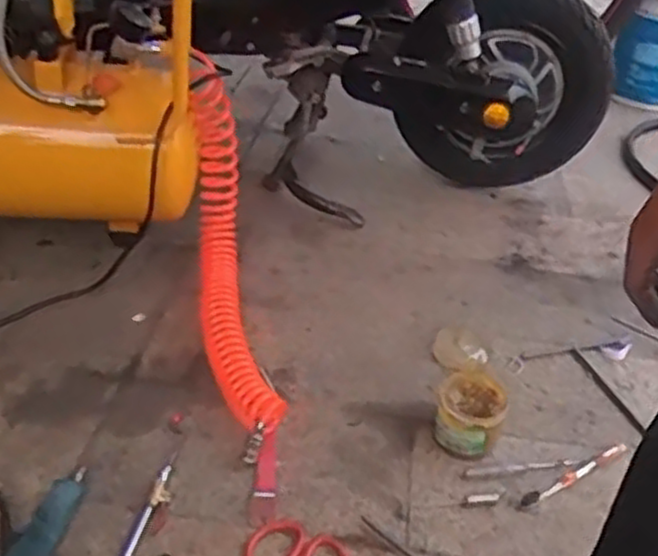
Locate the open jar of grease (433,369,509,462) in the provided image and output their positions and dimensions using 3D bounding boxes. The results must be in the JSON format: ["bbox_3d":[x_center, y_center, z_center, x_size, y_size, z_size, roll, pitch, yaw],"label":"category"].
[{"bbox_3d":[0.181,0.174,0.996,0.087,0.069,0.102,16,38,14],"label":"open jar of grease"}]

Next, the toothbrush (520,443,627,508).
[{"bbox_3d":[0.308,0.245,0.972,0.183,0.009,0.016,-17,42,-27],"label":"toothbrush"}]

